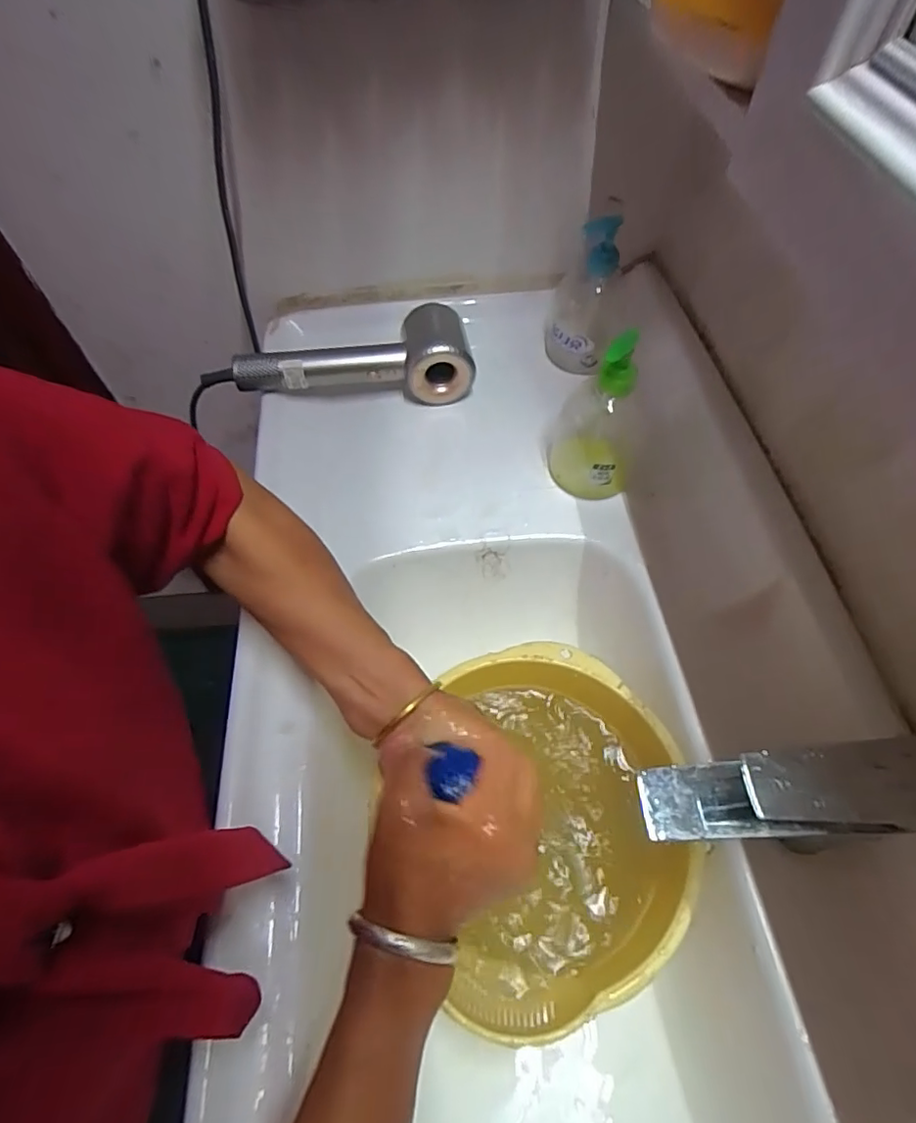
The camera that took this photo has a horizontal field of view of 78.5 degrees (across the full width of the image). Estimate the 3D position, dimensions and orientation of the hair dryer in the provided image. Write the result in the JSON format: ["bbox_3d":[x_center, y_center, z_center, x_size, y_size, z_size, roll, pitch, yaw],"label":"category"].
[{"bbox_3d":[-0.114,-0.224,0.624,0.253,0.065,0.088,-7,58,-3],"label":"hair dryer"}]

